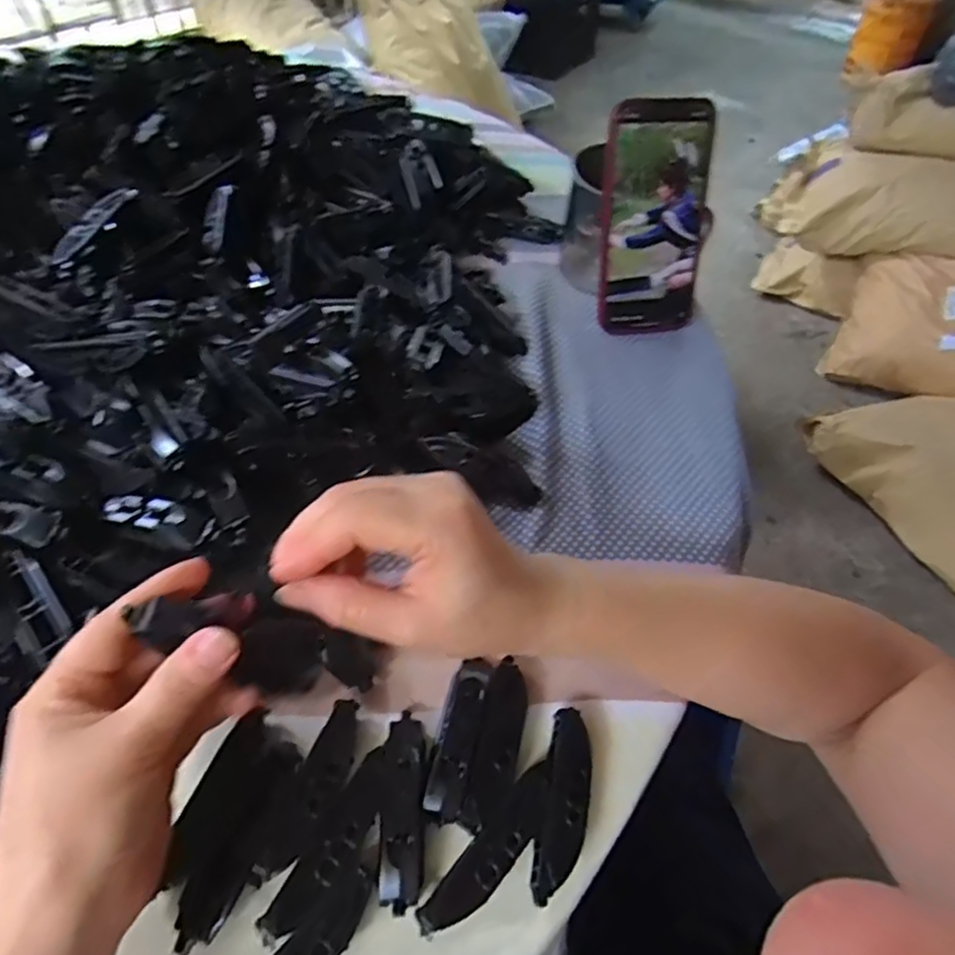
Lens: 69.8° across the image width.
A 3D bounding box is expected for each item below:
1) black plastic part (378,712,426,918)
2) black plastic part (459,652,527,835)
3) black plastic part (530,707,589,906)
[{"bbox_3d":[-0.033,0.142,0.299,0.019,0.014,0.079,2,50,-4],"label":"black plastic part"},{"bbox_3d":[0.010,0.121,0.314,0.022,0.006,0.074,12,50,4],"label":"black plastic part"},{"bbox_3d":[0.038,0.141,0.301,0.020,0.008,0.079,13,50,5],"label":"black plastic part"}]

